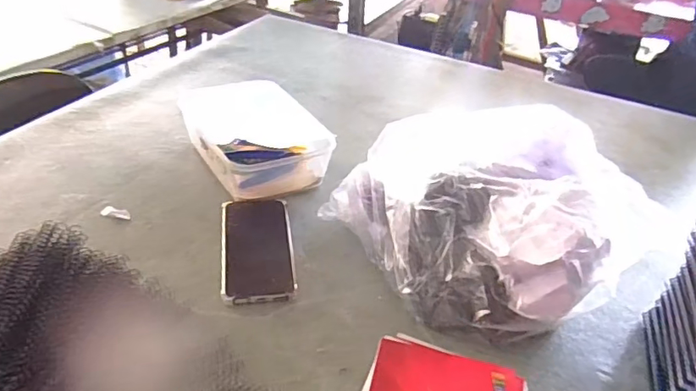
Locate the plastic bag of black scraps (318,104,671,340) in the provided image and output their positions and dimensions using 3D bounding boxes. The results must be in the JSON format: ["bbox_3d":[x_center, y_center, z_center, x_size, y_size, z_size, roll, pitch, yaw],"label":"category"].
[{"bbox_3d":[0.160,0.014,0.626,0.267,0.143,0.287,-15,41,-26],"label":"plastic bag of black scraps"}]

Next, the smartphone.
[{"bbox_3d":[-0.108,0.063,0.641,0.082,0.015,0.170,-3,37,-11],"label":"smartphone"}]

